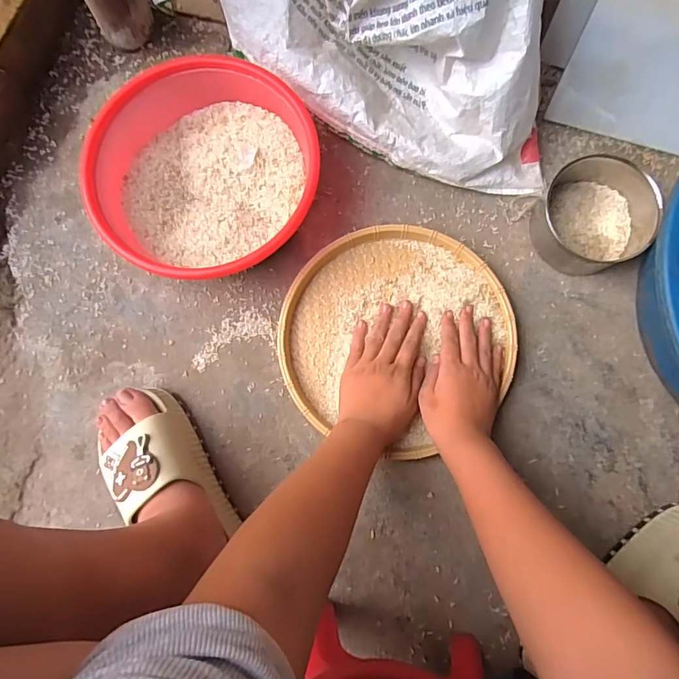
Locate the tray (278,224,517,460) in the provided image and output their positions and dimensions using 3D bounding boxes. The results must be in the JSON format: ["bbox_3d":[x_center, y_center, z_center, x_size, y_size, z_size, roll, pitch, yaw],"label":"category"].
[{"bbox_3d":[0.063,-0.008,0.556,0.271,0.024,0.251,-39,83,-2],"label":"tray"}]

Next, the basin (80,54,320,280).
[{"bbox_3d":[-0.156,-0.199,0.556,0.249,0.085,0.215,-26,83,0],"label":"basin"}]

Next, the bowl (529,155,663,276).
[{"bbox_3d":[0.297,-0.150,0.543,0.132,0.063,0.130,0,83,3],"label":"bowl"}]

